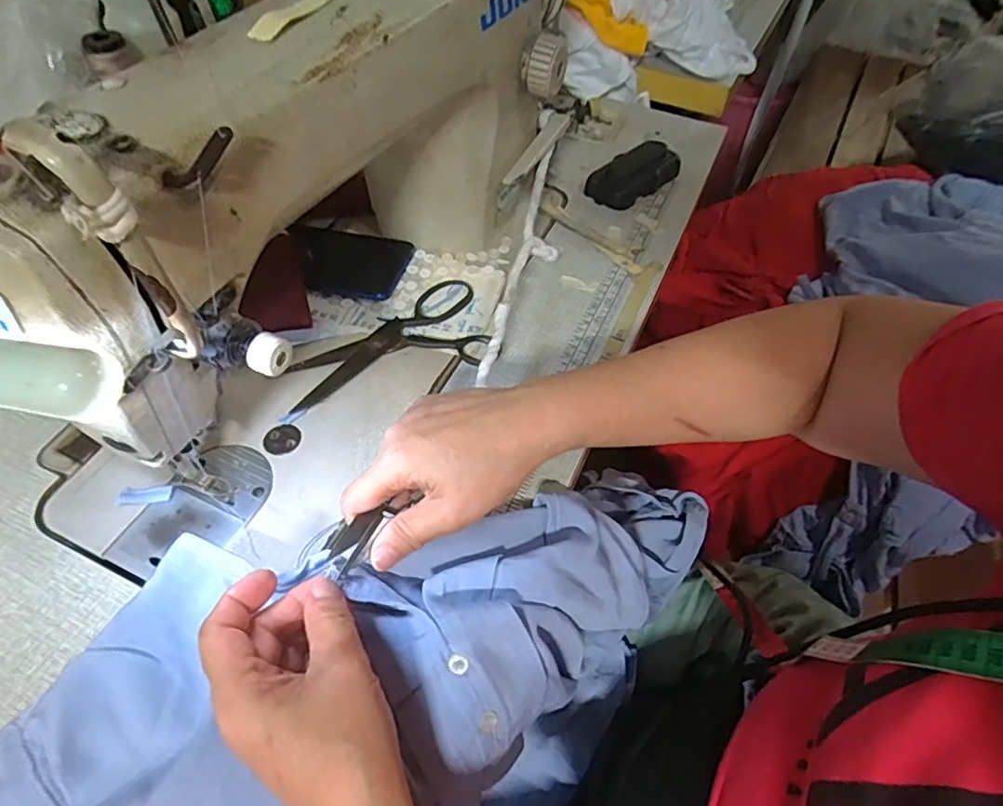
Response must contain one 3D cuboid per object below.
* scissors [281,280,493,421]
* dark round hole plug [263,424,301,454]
[{"bbox_3d":[-0.089,-0.049,0.451,0.157,0.010,0.089,-18,54,-14],"label":"scissors"},{"bbox_3d":[-0.148,0.023,0.397,0.024,0.004,0.022,-19,55,-15],"label":"dark round hole plug"}]

